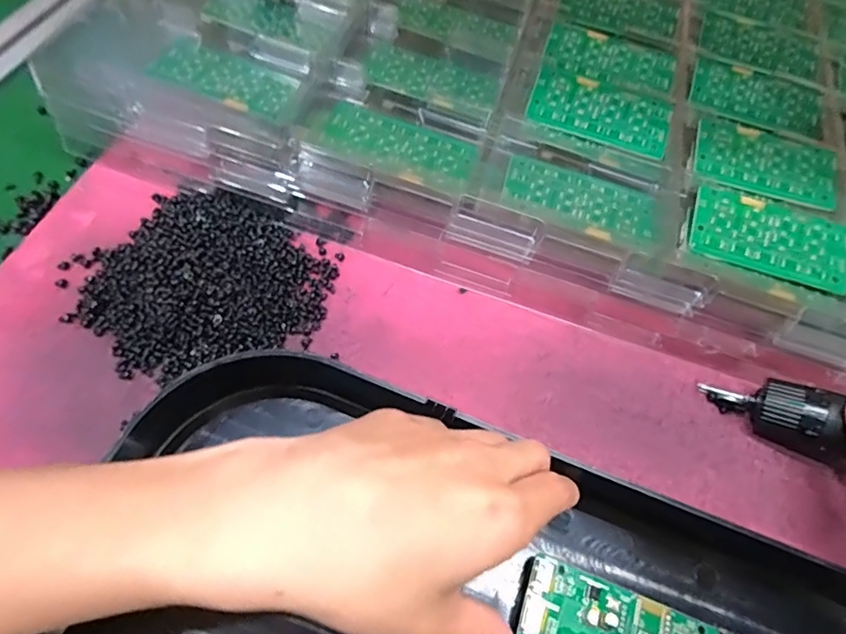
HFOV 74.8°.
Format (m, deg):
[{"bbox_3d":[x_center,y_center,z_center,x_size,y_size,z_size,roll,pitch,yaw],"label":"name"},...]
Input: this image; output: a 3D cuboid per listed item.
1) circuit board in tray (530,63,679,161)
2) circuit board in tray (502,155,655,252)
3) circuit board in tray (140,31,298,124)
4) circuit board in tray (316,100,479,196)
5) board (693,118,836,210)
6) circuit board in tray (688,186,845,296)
[{"bbox_3d":[0.121,-0.140,0.377,0.094,0.009,0.048,18,62,0],"label":"circuit board in tray"},{"bbox_3d":[0.098,-0.075,0.340,0.094,0.005,0.049,25,62,4],"label":"circuit board in tray"},{"bbox_3d":[-0.124,-0.156,0.356,0.085,0.006,0.046,19,58,0],"label":"circuit board in tray"},{"bbox_3d":[-0.015,-0.105,0.340,0.092,0.011,0.046,19,62,1],"label":"circuit board in tray"},{"bbox_3d":[0.231,-0.104,0.373,0.093,0.009,0.048,17,62,-1],"label":"board"},{"bbox_3d":[0.211,-0.048,0.336,0.095,0.004,0.047,16,73,3],"label":"circuit board in tray"}]

